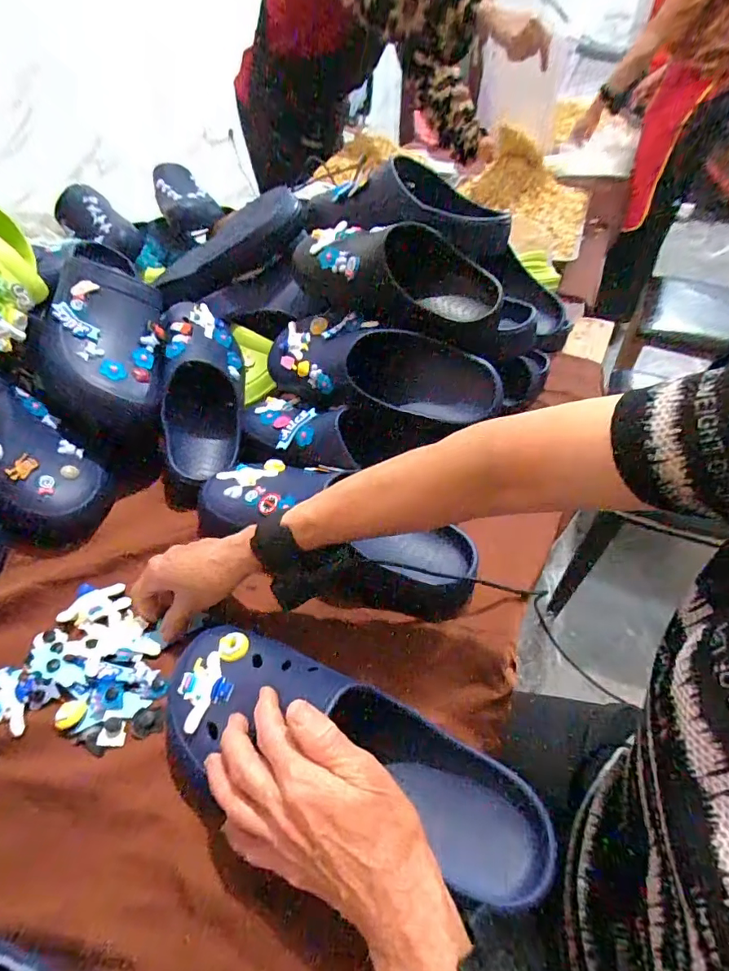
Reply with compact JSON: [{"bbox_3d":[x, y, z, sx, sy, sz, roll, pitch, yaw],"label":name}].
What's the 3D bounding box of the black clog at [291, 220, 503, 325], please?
[{"bbox_3d":[0.034,-0.252,0.553,0.242,0.094,0.084,12,45,12],"label":"black clog"}]

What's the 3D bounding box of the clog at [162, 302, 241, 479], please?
[{"bbox_3d":[-0.201,-0.125,0.593,0.094,0.084,0.251,-4,77,-5],"label":"clog"}]

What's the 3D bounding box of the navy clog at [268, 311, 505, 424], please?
[{"bbox_3d":[0.012,-0.141,0.562,0.295,0.084,0.098,20,48,19],"label":"navy clog"}]

